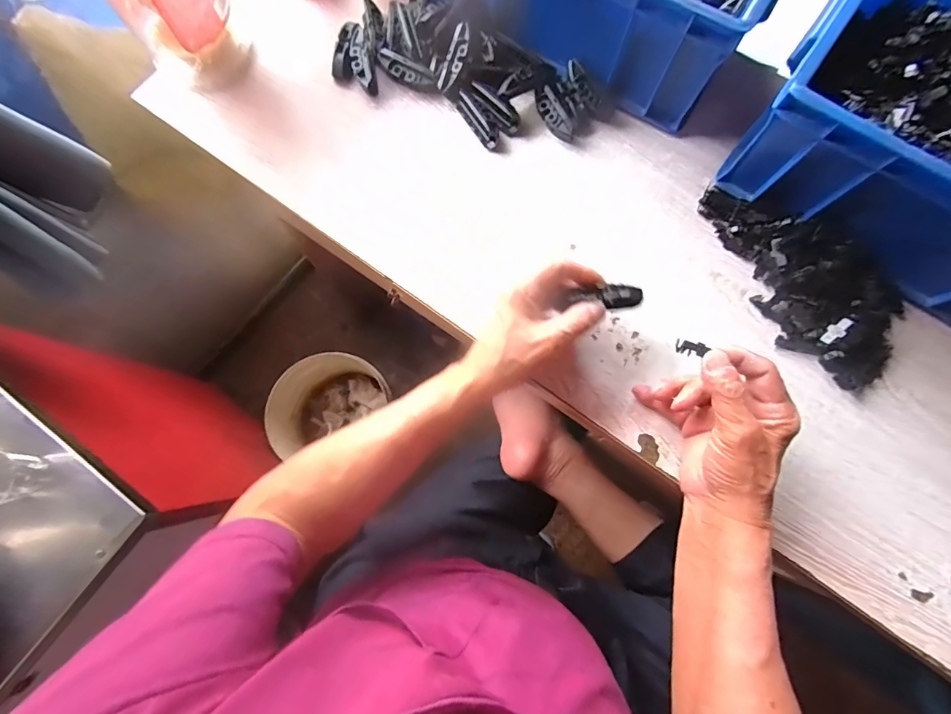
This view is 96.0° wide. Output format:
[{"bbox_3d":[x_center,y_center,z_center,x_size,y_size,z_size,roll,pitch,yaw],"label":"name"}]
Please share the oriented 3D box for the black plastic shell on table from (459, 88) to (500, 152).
[{"bbox_3d":[0.004,-0.254,0.457,0.015,0.023,0.066,-32,79,-8],"label":"black plastic shell on table"}]

